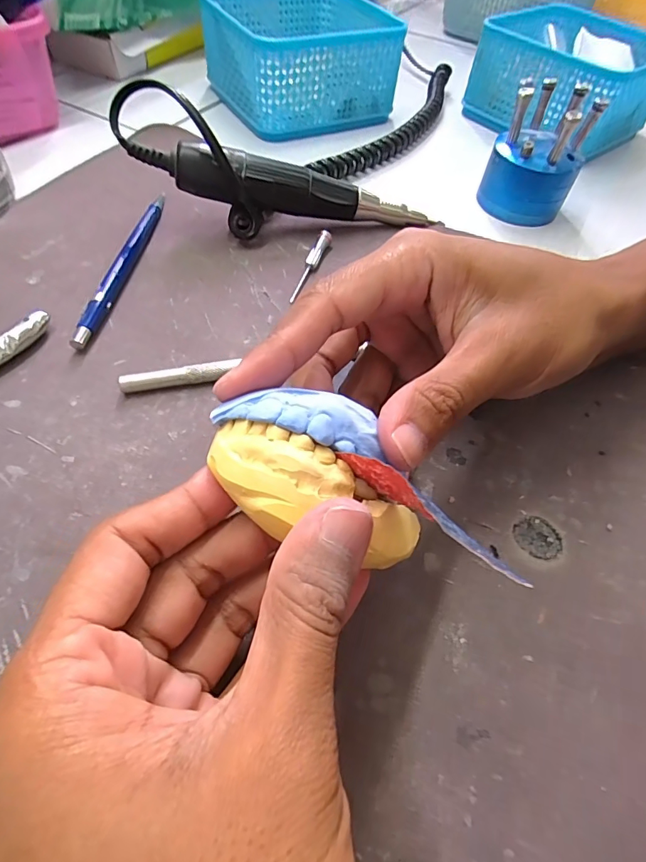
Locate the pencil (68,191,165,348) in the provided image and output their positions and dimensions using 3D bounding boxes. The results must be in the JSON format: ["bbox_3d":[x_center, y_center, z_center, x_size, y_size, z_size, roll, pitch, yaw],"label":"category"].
[{"bbox_3d":[-0.111,-0.094,0.252,0.013,0.009,0.135,6,55,-1],"label":"pencil"}]

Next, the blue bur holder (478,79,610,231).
[{"bbox_3d":[0.143,-0.188,0.302,0.055,0.073,0.057,19,56,8],"label":"blue bur holder"}]

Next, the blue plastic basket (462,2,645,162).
[{"bbox_3d":[0.213,-0.303,0.395,0.133,0.065,0.139,40,61,21],"label":"blue plastic basket"}]

